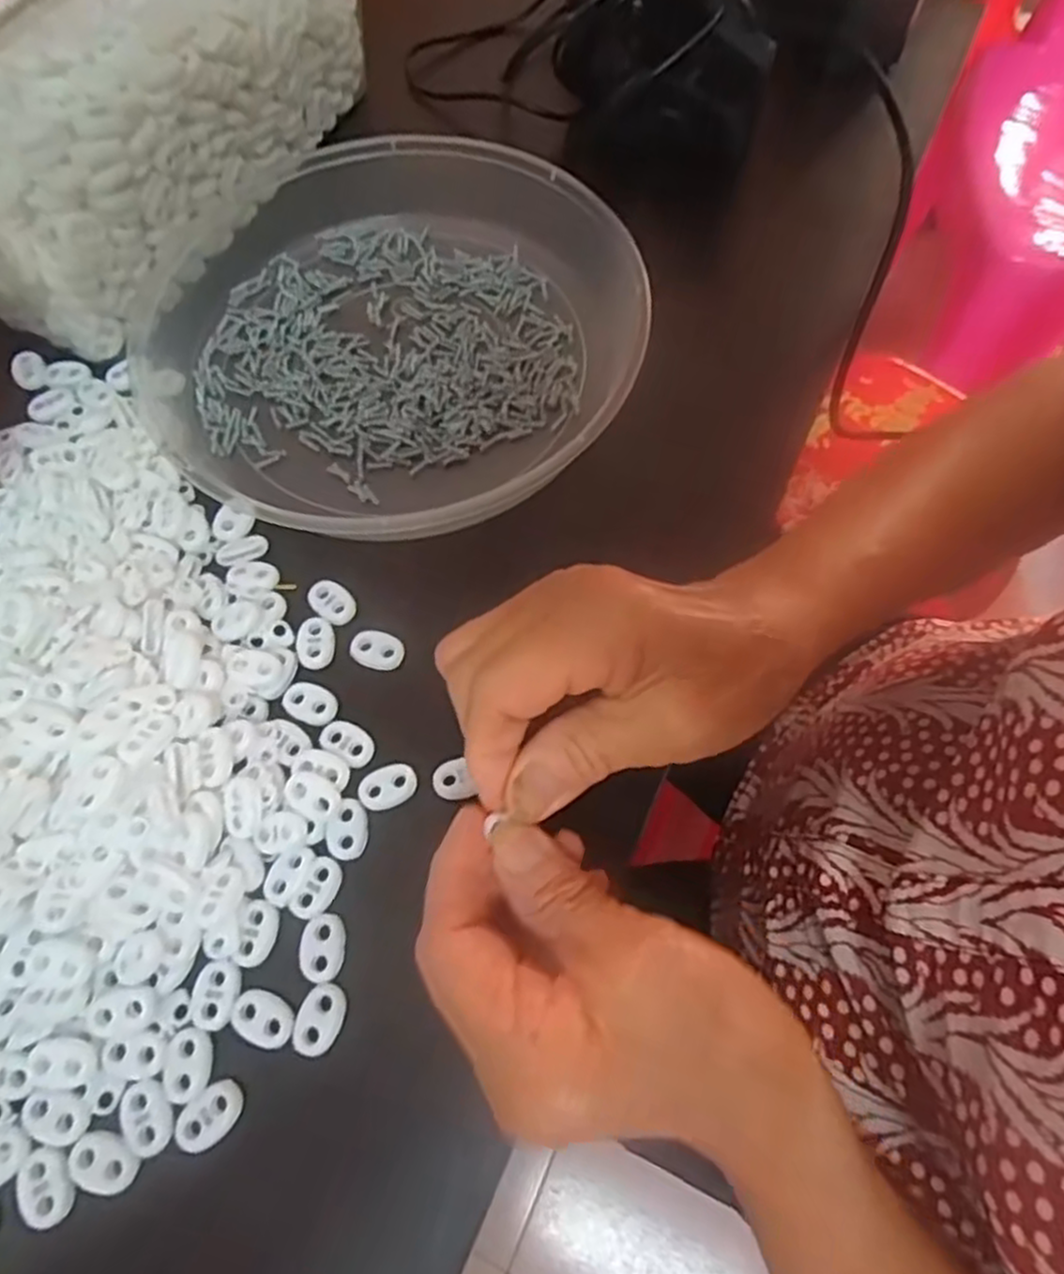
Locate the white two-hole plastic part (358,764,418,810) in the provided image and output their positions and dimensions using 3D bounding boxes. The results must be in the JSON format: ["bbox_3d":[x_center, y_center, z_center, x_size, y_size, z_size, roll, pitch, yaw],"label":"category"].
[{"bbox_3d":[-0.056,0.058,0.285,0.023,0.004,0.016,-25,70,-10],"label":"white two-hole plastic part"}]

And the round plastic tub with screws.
[{"bbox_3d":[-0.073,-0.153,0.357,0.242,0.043,0.226,0,68,0],"label":"round plastic tub with screws"}]

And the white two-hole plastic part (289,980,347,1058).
[{"bbox_3d":[-0.074,0.133,0.255,0.015,0.004,0.022,17,69,7],"label":"white two-hole plastic part"}]

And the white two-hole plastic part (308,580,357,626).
[{"bbox_3d":[-0.087,-0.016,0.316,0.023,0.004,0.015,35,72,13],"label":"white two-hole plastic part"}]

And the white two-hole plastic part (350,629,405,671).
[{"bbox_3d":[-0.065,0.005,0.308,0.022,0.004,0.016,18,69,7],"label":"white two-hole plastic part"}]

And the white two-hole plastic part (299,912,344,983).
[{"bbox_3d":[-0.076,0.111,0.264,0.015,0.004,0.023,0,68,0],"label":"white two-hole plastic part"}]

